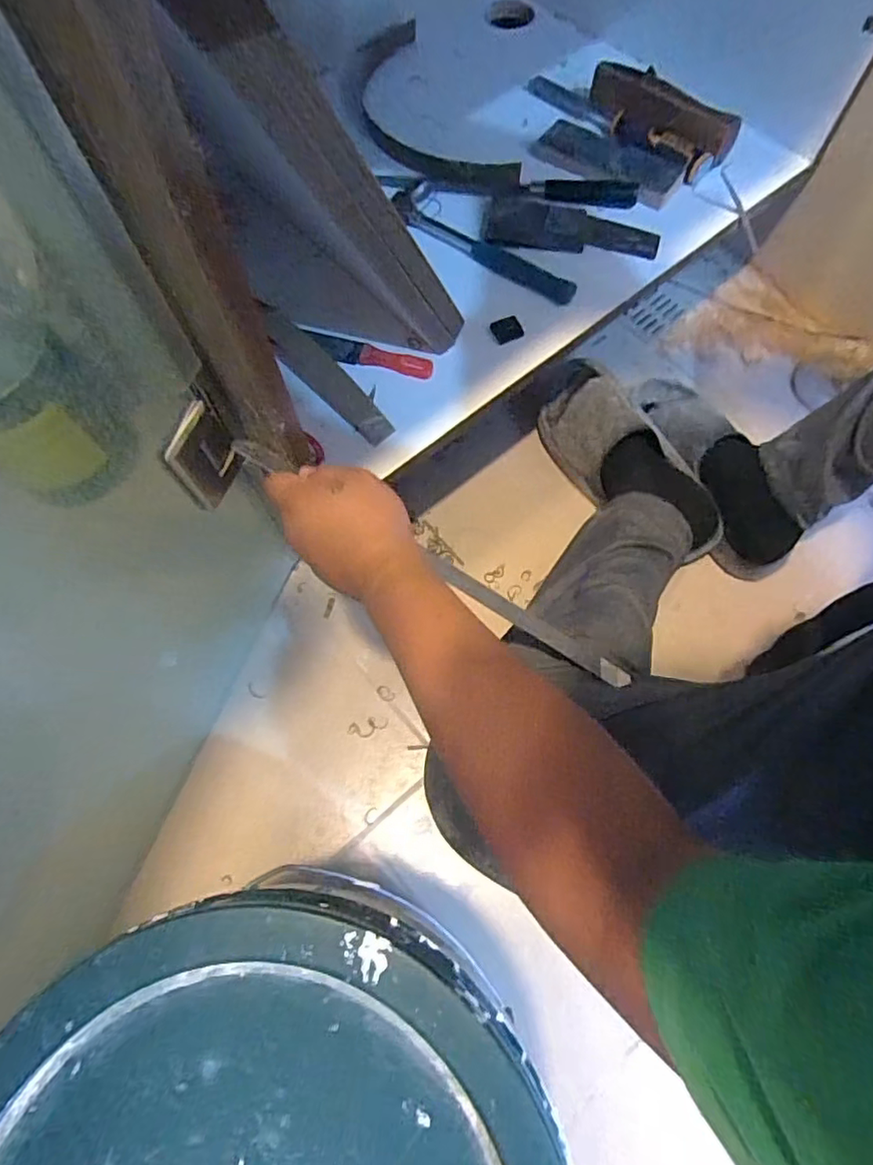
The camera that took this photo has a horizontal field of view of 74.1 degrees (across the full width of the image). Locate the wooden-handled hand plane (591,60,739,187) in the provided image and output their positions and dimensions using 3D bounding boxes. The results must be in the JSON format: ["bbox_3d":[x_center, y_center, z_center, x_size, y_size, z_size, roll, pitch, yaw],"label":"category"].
[{"bbox_3d":[0.275,-0.576,0.725,0.084,0.056,0.197,-33,72,-11],"label":"wooden-handled hand plane"}]

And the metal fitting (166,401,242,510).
[{"bbox_3d":[-0.181,-0.098,0.459,0.012,0.080,0.056,18,70,8],"label":"metal fitting"}]

